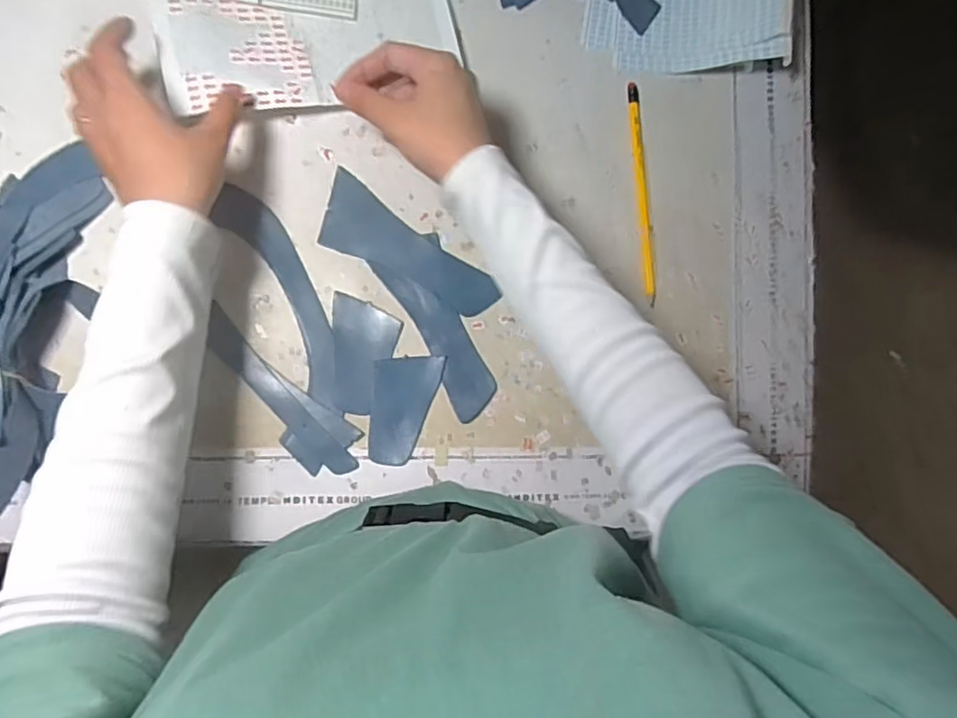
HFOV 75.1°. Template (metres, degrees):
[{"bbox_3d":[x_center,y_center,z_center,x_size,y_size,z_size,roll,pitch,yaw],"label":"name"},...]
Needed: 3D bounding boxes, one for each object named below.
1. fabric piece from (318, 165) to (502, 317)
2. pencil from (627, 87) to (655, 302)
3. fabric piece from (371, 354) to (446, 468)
[{"bbox_3d":[-0.056,-0.077,0.472,0.146,0.004,0.051,36,83,-5],"label":"fabric piece"},{"bbox_3d":[0.132,-0.133,0.499,0.010,0.004,0.176,-4,88,-9],"label":"pencil"},{"bbox_3d":[-0.054,0.038,0.464,0.051,0.004,0.080,4,87,-8],"label":"fabric piece"}]

